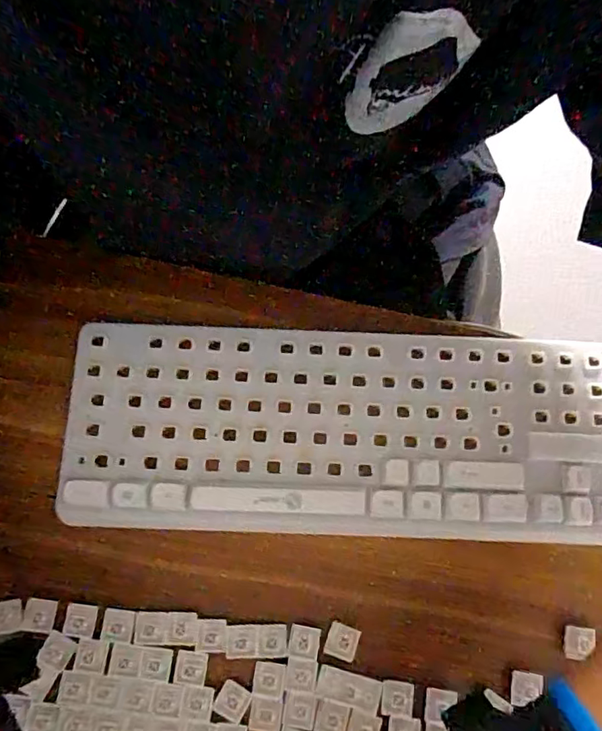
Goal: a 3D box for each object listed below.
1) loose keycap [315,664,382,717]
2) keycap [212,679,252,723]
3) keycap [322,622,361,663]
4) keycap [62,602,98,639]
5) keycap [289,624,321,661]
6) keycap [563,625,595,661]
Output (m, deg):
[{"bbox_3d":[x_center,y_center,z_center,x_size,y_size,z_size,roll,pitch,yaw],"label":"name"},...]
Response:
[{"bbox_3d":[0.027,0.185,0.301,0.036,0.004,0.017,17,76,3],"label":"loose keycap"},{"bbox_3d":[-0.039,0.191,0.299,0.017,0.004,0.018,28,77,6],"label":"keycap"},{"bbox_3d":[0.024,0.163,0.310,0.018,0.004,0.018,20,76,4],"label":"keycap"},{"bbox_3d":[-0.130,0.150,0.309,0.018,0.004,0.017,7,76,1],"label":"keycap"},{"bbox_3d":[0.002,0.163,0.309,0.017,0.004,0.017,10,76,1],"label":"keycap"},{"bbox_3d":[0.164,0.164,0.310,0.014,0.009,0.019,14,76,2],"label":"keycap"}]

